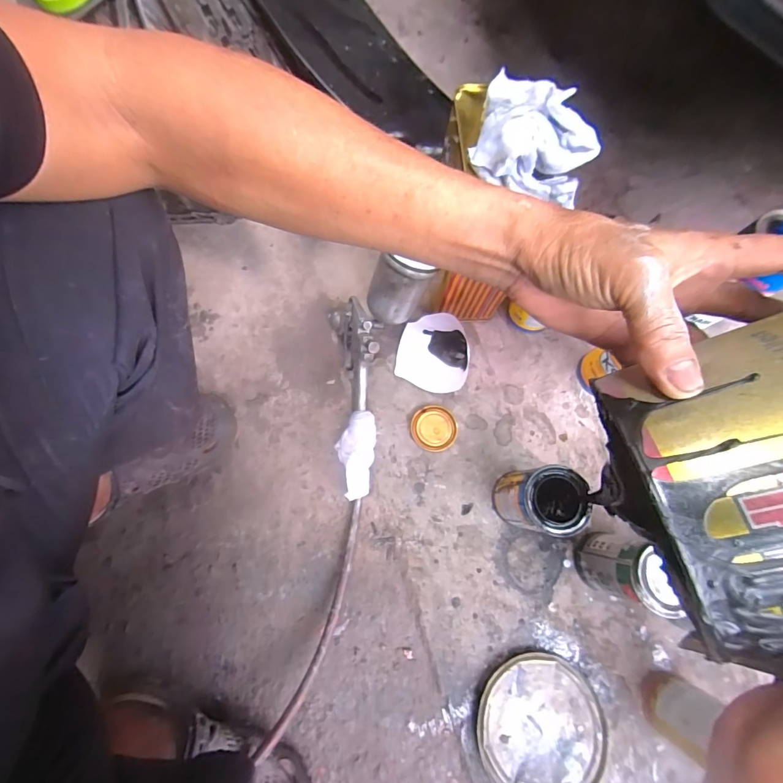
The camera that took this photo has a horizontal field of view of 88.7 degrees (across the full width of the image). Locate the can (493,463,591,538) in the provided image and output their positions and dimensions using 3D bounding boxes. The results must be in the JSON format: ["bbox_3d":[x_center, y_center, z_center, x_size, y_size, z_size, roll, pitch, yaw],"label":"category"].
[{"bbox_3d":[0.181,0.134,0.493,0.082,0.127,0.068,15,74,2],"label":"can"}]

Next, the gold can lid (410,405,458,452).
[{"bbox_3d":[0.061,0.053,0.576,0.065,0.006,0.064,1,74,-2],"label":"gold can lid"}]

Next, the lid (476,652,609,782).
[{"bbox_3d":[0.178,0.401,0.477,0.145,0.018,0.149,1,74,-2],"label":"lid"}]

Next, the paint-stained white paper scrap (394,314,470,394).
[{"bbox_3d":[0.061,-0.057,0.575,0.104,0.076,0.098,11,74,1],"label":"paint-stained white paper scrap"}]

